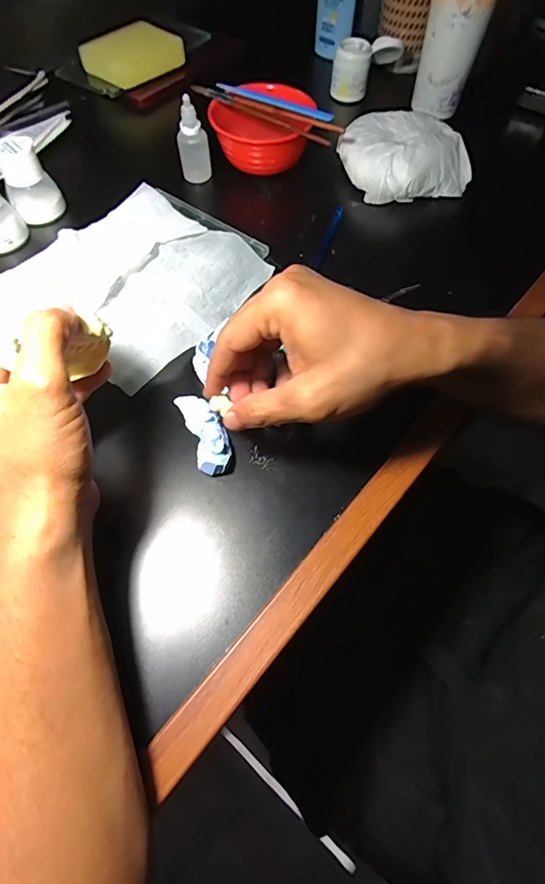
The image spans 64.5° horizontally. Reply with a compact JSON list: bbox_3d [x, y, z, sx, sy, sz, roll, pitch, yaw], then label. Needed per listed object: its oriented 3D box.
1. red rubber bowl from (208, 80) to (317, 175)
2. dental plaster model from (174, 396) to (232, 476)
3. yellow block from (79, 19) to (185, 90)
[{"bbox_3d":[-0.012,-0.336,0.461,0.105,0.048,0.085,9,63,3],"label":"red rubber bowl"},{"bbox_3d":[-0.049,-0.005,0.320,0.026,0.024,0.065,-19,65,-11],"label":"dental plaster model"},{"bbox_3d":[-0.178,-0.493,0.552,0.087,0.037,0.104,40,68,17],"label":"yellow block"}]

